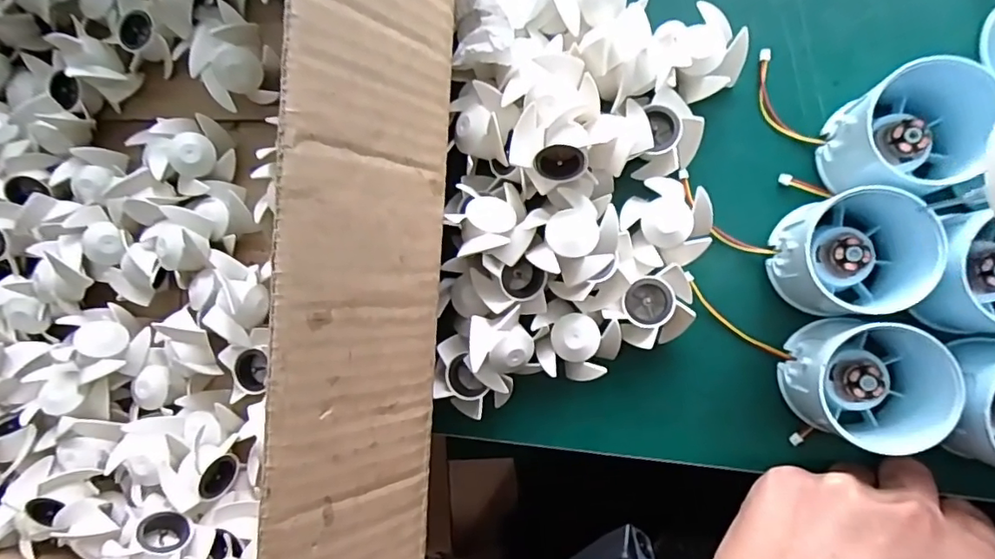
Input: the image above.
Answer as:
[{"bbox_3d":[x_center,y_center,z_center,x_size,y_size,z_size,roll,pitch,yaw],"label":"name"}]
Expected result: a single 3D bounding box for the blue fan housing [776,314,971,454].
[{"bbox_3d":[0.162,0.045,0.243,0.060,0.054,0.052,8,89,12],"label":"blue fan housing"}]

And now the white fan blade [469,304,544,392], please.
[{"bbox_3d":[0.002,0.035,0.275,0.034,0.023,0.037,-23,83,9],"label":"white fan blade"}]

